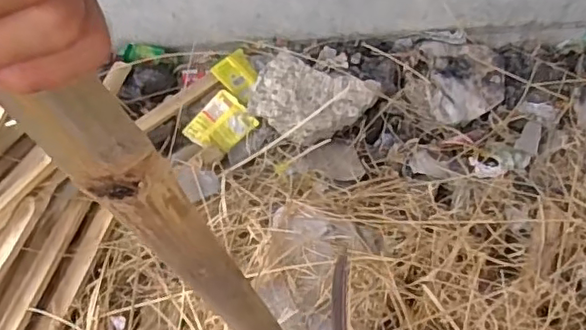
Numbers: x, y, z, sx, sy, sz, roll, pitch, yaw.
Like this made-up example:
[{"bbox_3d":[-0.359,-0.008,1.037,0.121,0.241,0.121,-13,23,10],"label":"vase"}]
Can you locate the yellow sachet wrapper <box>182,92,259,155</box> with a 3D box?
[{"bbox_3d":[-0.142,-0.079,1.182,0.099,0.015,0.122,40,69,6],"label":"yellow sachet wrapper"}]

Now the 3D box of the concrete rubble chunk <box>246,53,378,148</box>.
[{"bbox_3d":[0.041,-0.118,1.168,0.230,0.093,0.150,12,51,8],"label":"concrete rubble chunk"}]

